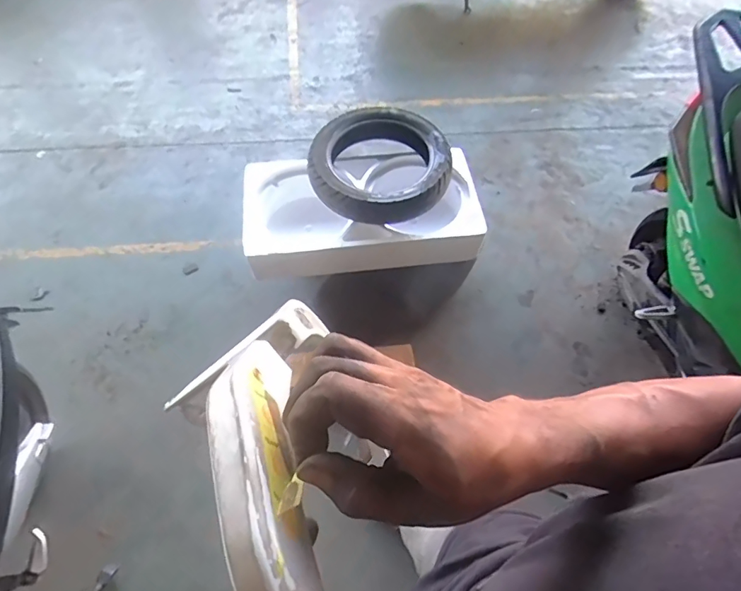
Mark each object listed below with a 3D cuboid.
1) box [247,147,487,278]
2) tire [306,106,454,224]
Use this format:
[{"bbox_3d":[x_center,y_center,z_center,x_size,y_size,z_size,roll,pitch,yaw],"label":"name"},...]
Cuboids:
[{"bbox_3d":[-0.028,-0.261,1.458,0.727,0.190,0.338,-5,57,-5],"label":"box"},{"bbox_3d":[0.031,-0.418,1.425,0.430,0.112,0.423,1,57,-1],"label":"tire"}]

